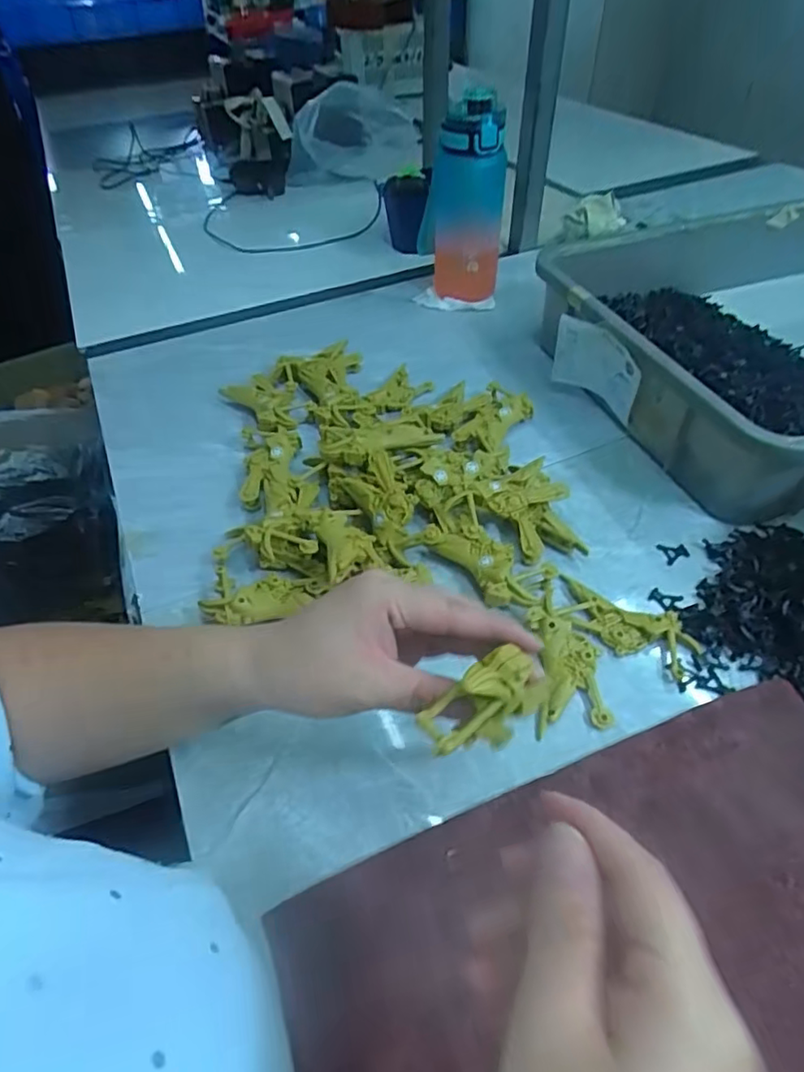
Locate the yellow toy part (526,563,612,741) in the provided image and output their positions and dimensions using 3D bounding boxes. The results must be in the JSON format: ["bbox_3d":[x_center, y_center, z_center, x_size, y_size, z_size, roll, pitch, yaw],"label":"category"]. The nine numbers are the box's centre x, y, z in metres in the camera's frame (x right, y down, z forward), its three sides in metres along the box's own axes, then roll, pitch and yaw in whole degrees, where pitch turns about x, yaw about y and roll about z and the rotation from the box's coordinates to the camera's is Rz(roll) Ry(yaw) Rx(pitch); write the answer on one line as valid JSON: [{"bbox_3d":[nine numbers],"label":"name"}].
[{"bbox_3d":[0.110,0.074,0.402,0.044,0.018,0.120,0,47,4],"label":"yellow toy part"}]

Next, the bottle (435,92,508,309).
[{"bbox_3d":[0.075,-0.387,0.698,0.087,0.215,0.084,2,47,6],"label":"bottle"}]

